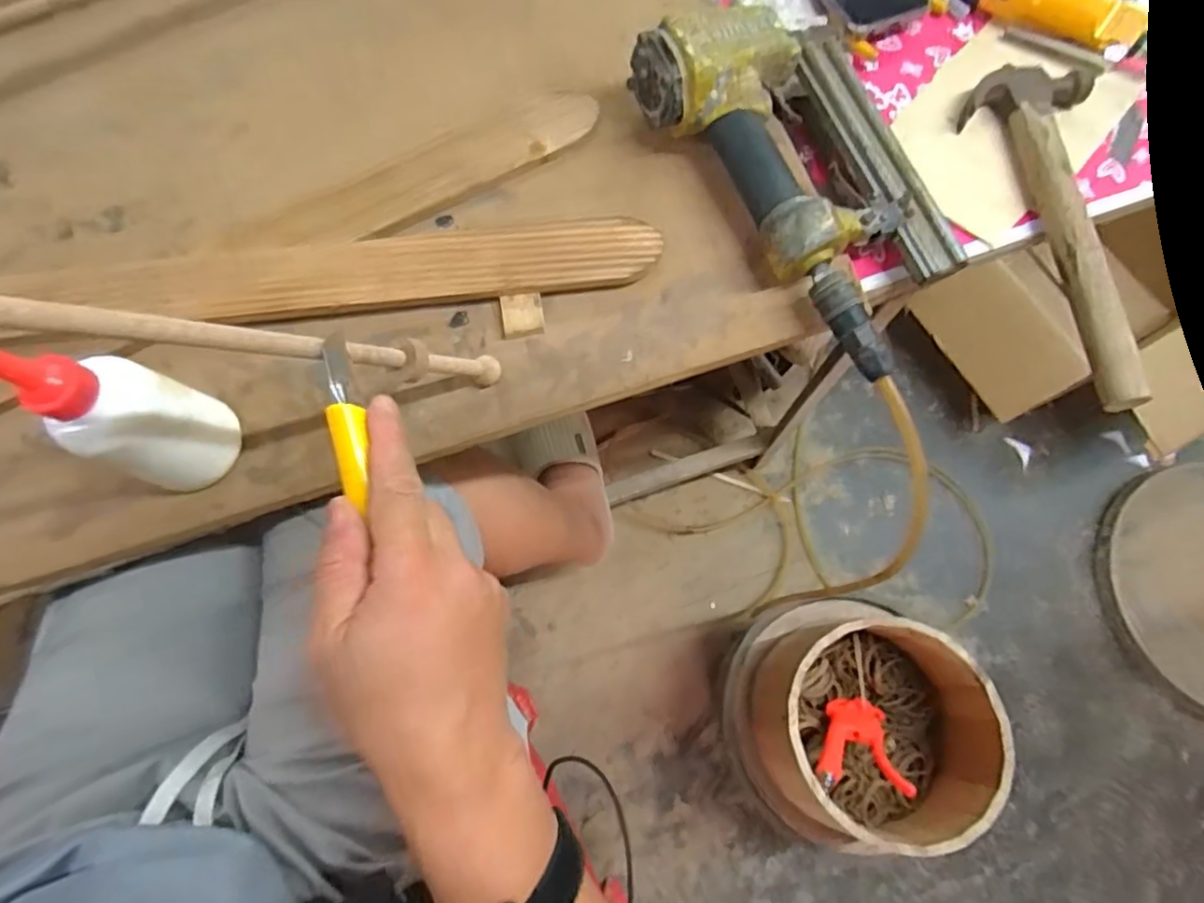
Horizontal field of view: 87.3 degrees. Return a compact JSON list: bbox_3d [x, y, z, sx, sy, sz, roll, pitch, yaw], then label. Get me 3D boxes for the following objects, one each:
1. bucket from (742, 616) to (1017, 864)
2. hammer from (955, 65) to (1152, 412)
[{"bbox_3d":[0.284,0.298,0.671,0.209,0.160,0.215,0,74,-1],"label":"bucket"},{"bbox_3d":[0.348,-0.165,0.456,0.096,0.035,0.274,-10,75,-4],"label":"hammer"}]

